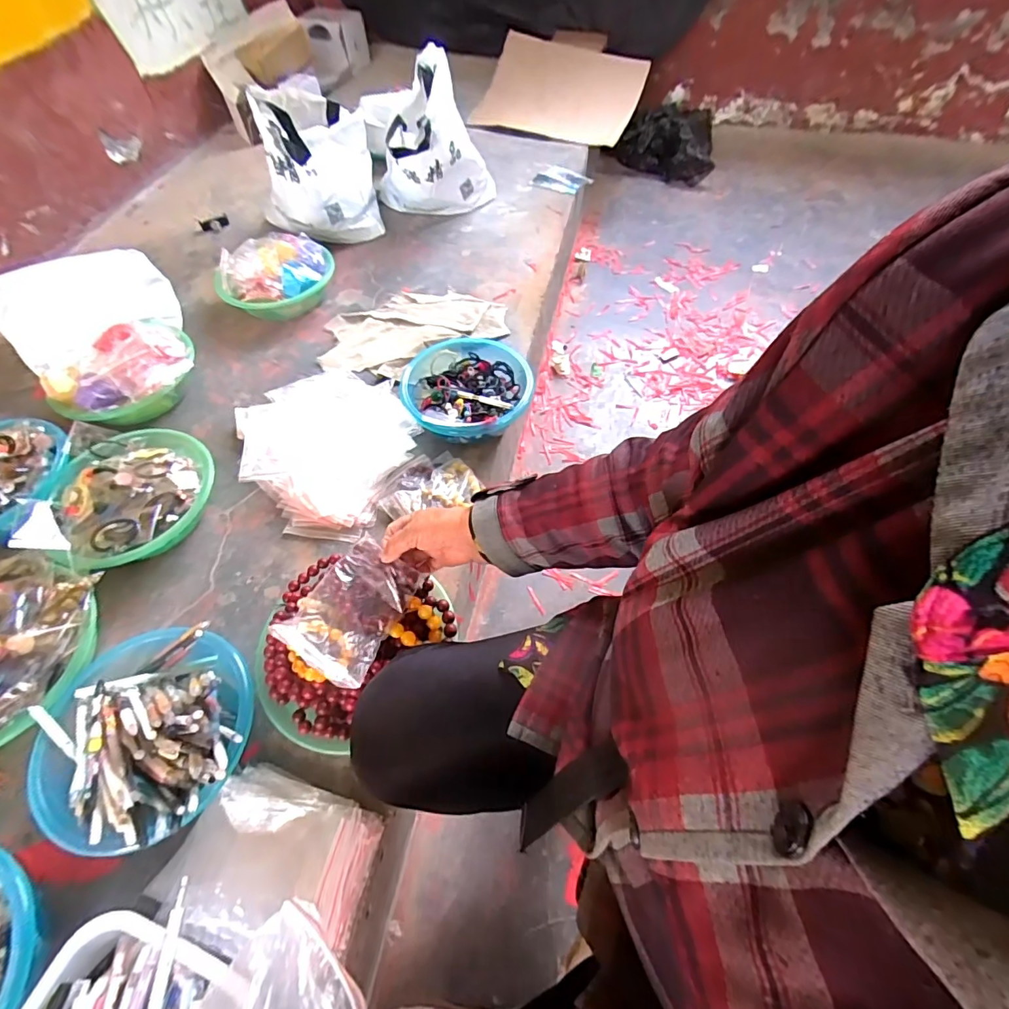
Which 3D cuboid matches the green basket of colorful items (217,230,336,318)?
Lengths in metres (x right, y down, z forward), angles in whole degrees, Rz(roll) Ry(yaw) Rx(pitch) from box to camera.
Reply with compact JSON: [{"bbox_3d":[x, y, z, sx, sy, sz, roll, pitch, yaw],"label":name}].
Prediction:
[{"bbox_3d":[-0.489,-0.491,1.027,0.240,0.113,0.213,-27,61,-15],"label":"green basket of colorful items"}]

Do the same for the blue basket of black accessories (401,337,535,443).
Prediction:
[{"bbox_3d":[-0.067,-0.207,0.842,0.232,0.093,0.244,0,57,1],"label":"blue basket of black accessories"}]

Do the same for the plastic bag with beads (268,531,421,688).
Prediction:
[{"bbox_3d":[-0.182,0.115,0.548,0.119,0.049,0.146,21,60,14],"label":"plastic bag with beads"}]

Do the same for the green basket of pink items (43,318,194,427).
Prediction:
[{"bbox_3d":[-0.674,-0.226,0.863,0.220,0.105,0.185,-18,59,-10],"label":"green basket of pink items"}]

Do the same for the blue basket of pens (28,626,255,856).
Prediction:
[{"bbox_3d":[-0.406,0.253,0.526,0.207,0.091,0.215,-1,57,1],"label":"blue basket of pens"}]

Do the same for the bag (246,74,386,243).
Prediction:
[{"bbox_3d":[-0.467,-0.838,1.164,0.270,0.253,0.303,-11,58,-6],"label":"bag"}]

